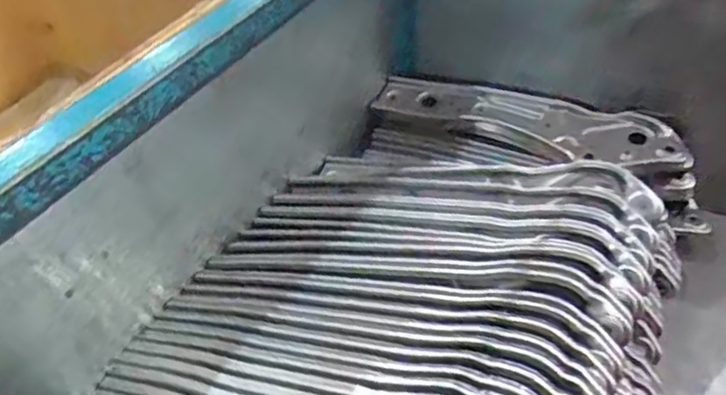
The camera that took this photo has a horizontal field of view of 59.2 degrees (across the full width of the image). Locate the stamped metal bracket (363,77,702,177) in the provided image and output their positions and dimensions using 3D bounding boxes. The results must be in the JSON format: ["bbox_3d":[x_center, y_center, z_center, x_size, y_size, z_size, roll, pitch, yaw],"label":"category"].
[{"bbox_3d":[0.229,-0.115,0.929,0.453,0.043,0.109,20,48,23],"label":"stamped metal bracket"}]

